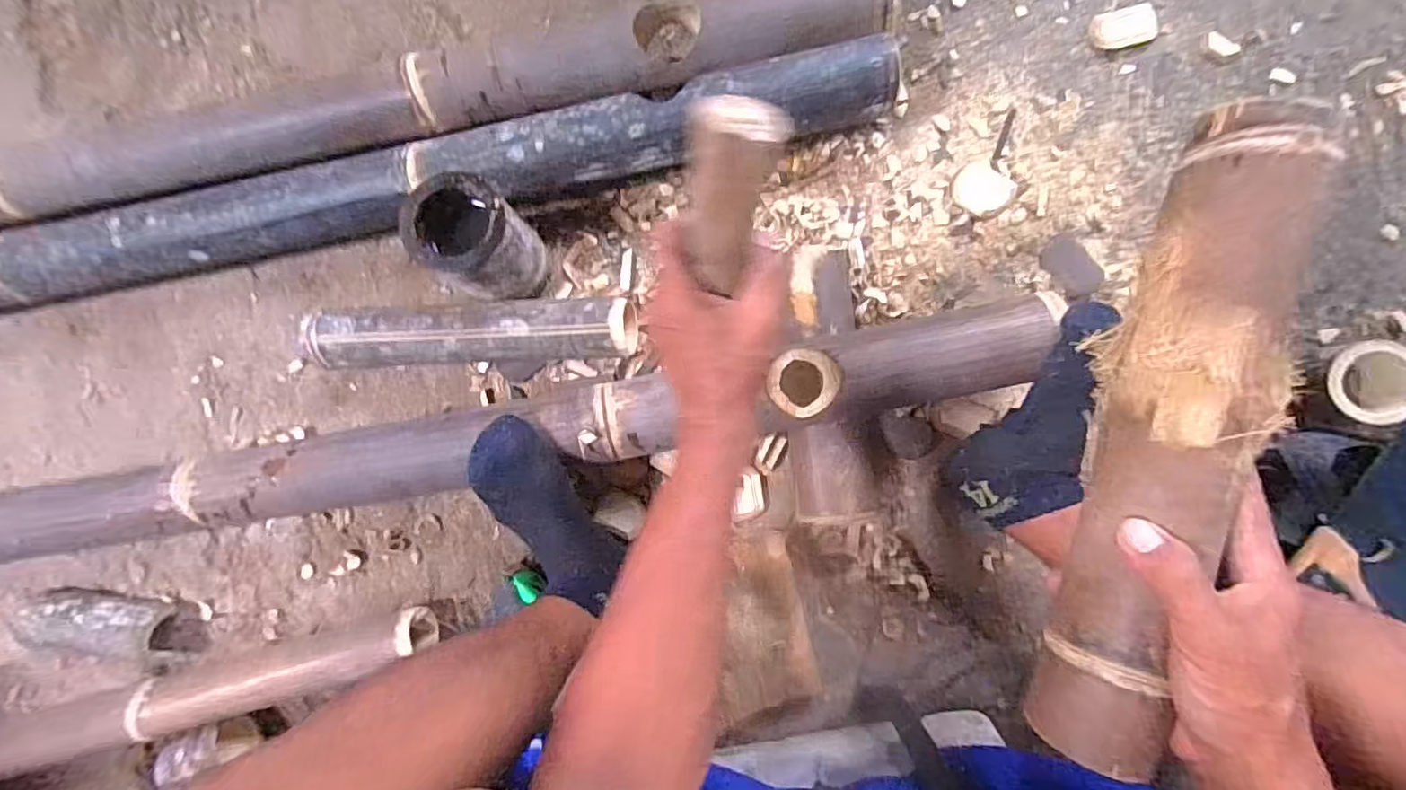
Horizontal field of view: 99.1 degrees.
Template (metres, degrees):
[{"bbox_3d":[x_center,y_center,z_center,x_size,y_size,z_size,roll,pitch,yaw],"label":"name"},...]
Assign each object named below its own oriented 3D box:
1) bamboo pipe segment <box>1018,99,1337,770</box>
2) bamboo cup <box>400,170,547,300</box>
[{"bbox_3d":[0.245,0.024,0.319,0.065,0.059,0.339,14,93,6],"label":"bamboo pipe segment"},{"bbox_3d":[-0.226,-0.156,0.608,0.101,0.149,0.093,0,88,6],"label":"bamboo cup"}]

